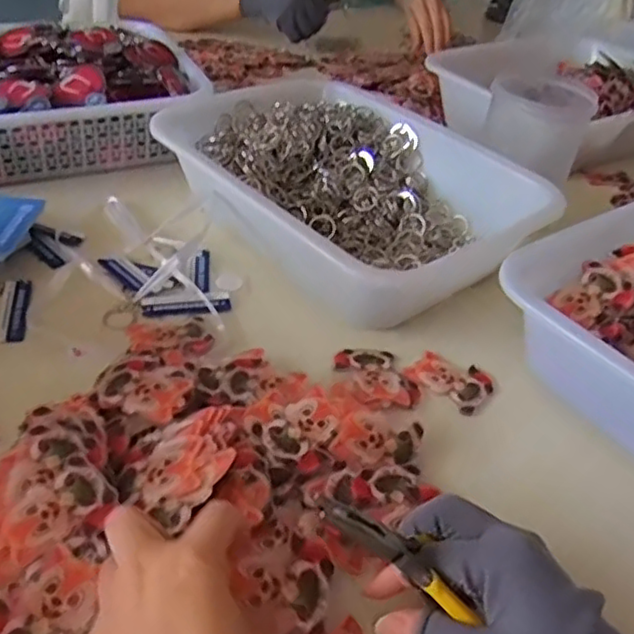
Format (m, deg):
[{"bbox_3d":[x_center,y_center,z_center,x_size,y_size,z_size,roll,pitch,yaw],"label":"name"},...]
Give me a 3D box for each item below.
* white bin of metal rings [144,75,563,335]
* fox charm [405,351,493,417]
[{"bbox_3d":[0.023,-0.118,0.619,0.244,0.077,0.333,-26,50,-35],"label":"white bin of metal rings"},{"bbox_3d":[0.101,0.045,0.499,0.058,0.006,0.047,31,45,27],"label":"fox charm"}]

